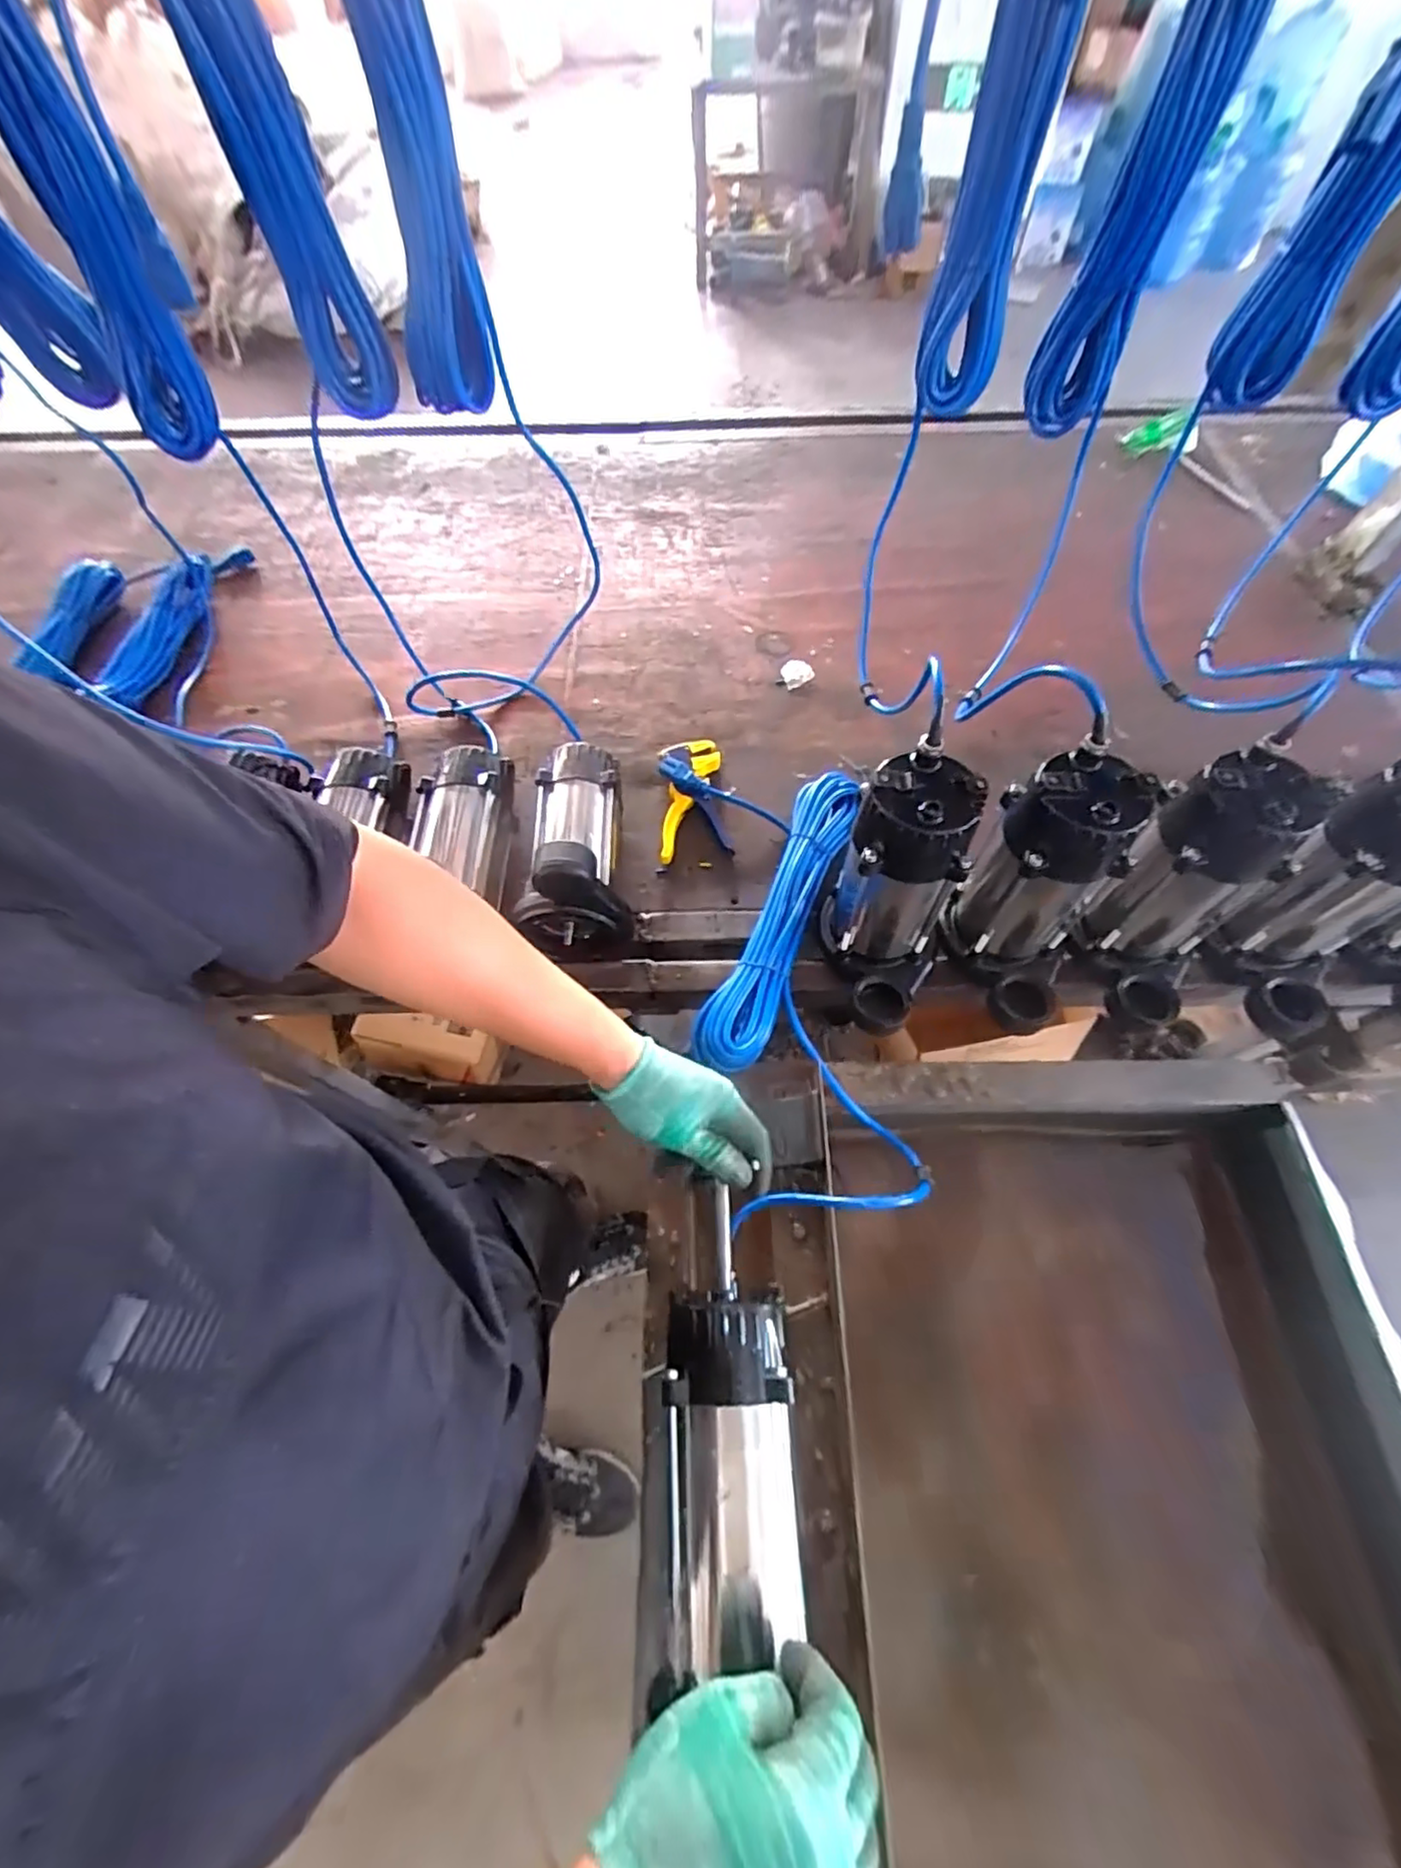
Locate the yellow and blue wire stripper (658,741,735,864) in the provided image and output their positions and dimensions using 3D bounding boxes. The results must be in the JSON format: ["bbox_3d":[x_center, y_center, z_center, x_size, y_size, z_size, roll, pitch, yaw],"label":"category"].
[{"bbox_3d":[-0.011,-0.161,0.792,0.078,0.032,0.172,-4,62,-1],"label":"yellow and blue wire stripper"}]

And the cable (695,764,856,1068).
[{"bbox_3d":[0.088,-0.024,0.688,0.066,0.035,0.355,20,64,12],"label":"cable"}]

